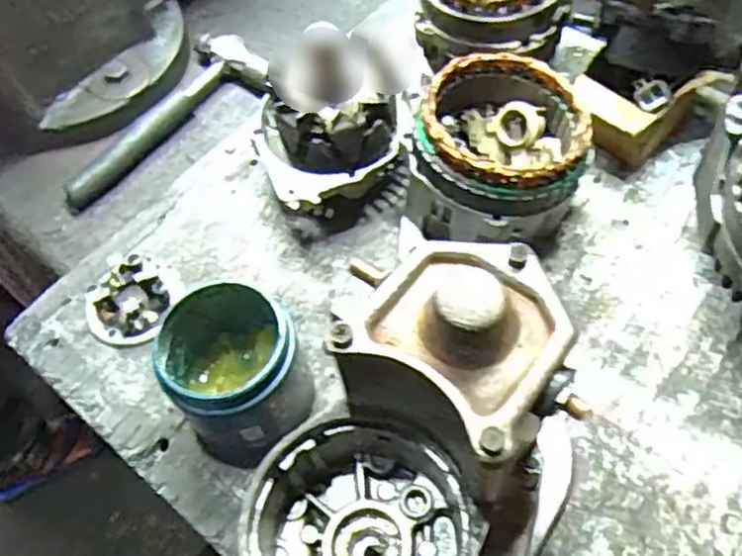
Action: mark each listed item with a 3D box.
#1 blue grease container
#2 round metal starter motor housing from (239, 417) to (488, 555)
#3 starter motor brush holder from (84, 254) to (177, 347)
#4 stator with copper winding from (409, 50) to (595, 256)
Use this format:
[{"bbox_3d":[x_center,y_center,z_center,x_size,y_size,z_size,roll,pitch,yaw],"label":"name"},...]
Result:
[{"bbox_3d":[-0.098,0.062,0.475,0.081,0.082,0.080,32,66,22],"label":"blue grease container"},{"bbox_3d":[-0.004,0.104,0.284,0.087,0.057,0.085,-2,59,3],"label":"round metal starter motor housing"},{"bbox_3d":[-0.198,0.015,0.569,0.070,0.025,0.075,-2,59,3],"label":"starter motor brush holder"},{"bbox_3d":[0.100,-0.092,0.556,0.130,0.108,0.143,-2,59,3],"label":"stator with copper winding"}]

